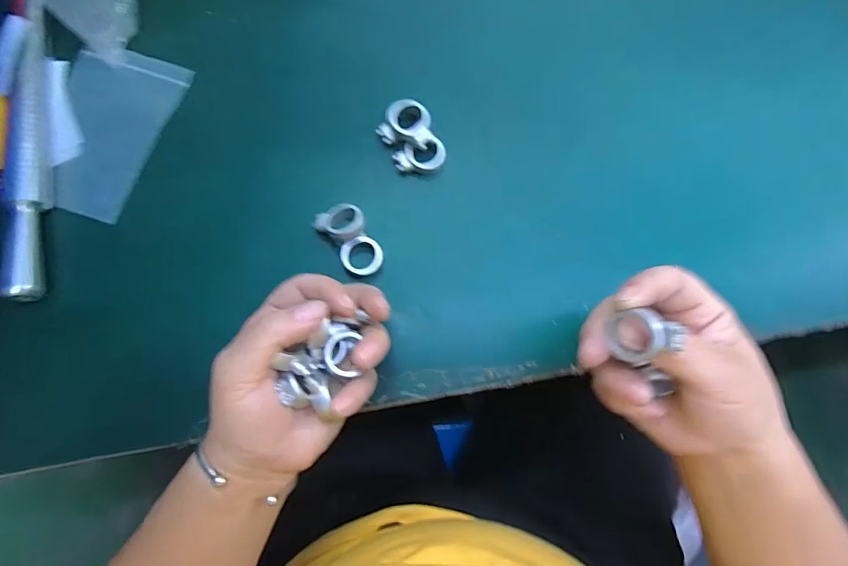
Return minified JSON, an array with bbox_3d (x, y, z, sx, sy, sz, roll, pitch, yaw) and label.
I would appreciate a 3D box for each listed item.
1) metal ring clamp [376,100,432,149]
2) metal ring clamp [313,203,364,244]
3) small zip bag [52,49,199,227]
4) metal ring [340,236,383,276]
[{"bbox_3d":[-0.012,-0.110,0.306,0.037,0.015,0.028,17,79,2],"label":"metal ring clamp"},{"bbox_3d":[-0.055,-0.040,0.295,0.031,0.009,0.026,-26,80,-6],"label":"metal ring clamp"},{"bbox_3d":[-0.220,-0.106,0.311,0.071,0.009,0.122,15,79,2],"label":"small zip bag"},{"bbox_3d":[-0.041,-0.018,0.294,0.027,0.006,0.026,0,79,-1],"label":"metal ring"}]

